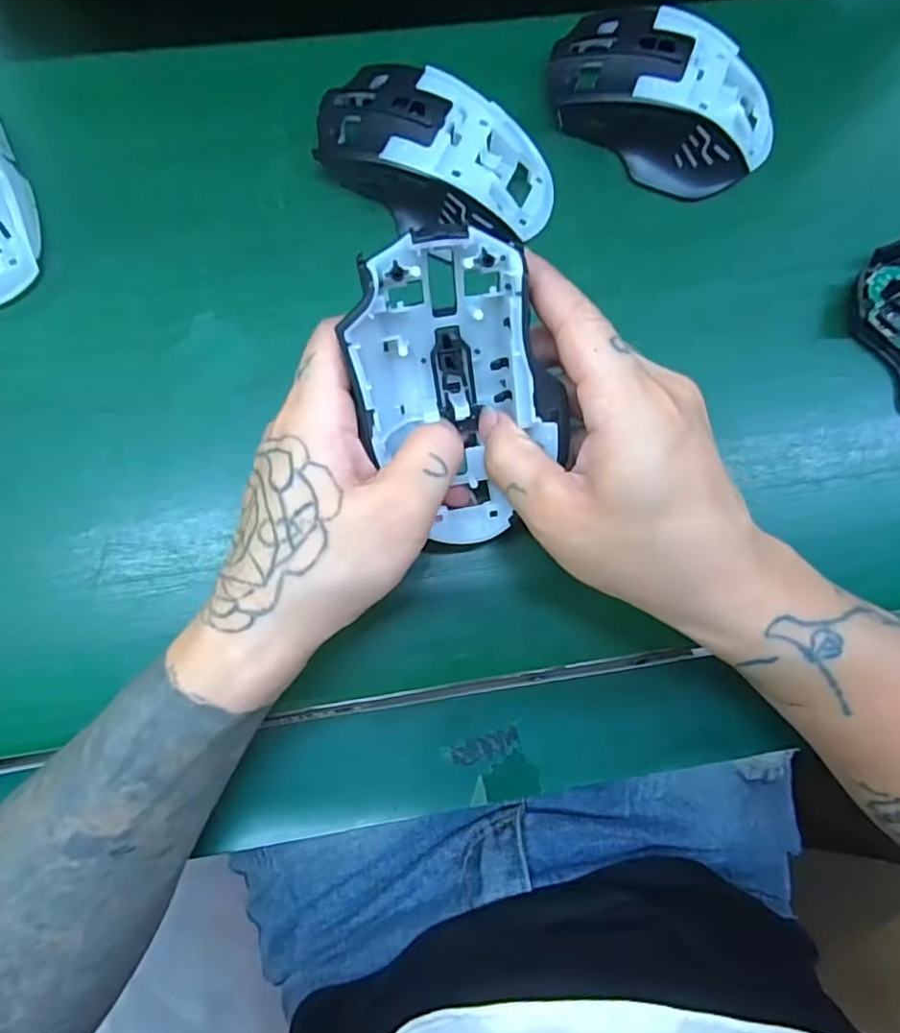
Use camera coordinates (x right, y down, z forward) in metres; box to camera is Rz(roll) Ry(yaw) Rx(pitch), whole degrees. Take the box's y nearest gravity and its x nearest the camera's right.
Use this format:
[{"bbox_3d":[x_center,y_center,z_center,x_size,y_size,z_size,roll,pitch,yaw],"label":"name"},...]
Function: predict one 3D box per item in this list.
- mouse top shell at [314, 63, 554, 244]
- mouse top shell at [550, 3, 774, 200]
[{"bbox_3d":[-0.008,-0.168,0.277,0.118,0.036,0.065,25,85,-1],"label":"mouse top shell"},{"bbox_3d":[0.105,-0.204,0.283,0.111,0.032,0.061,25,85,-1],"label":"mouse top shell"}]

